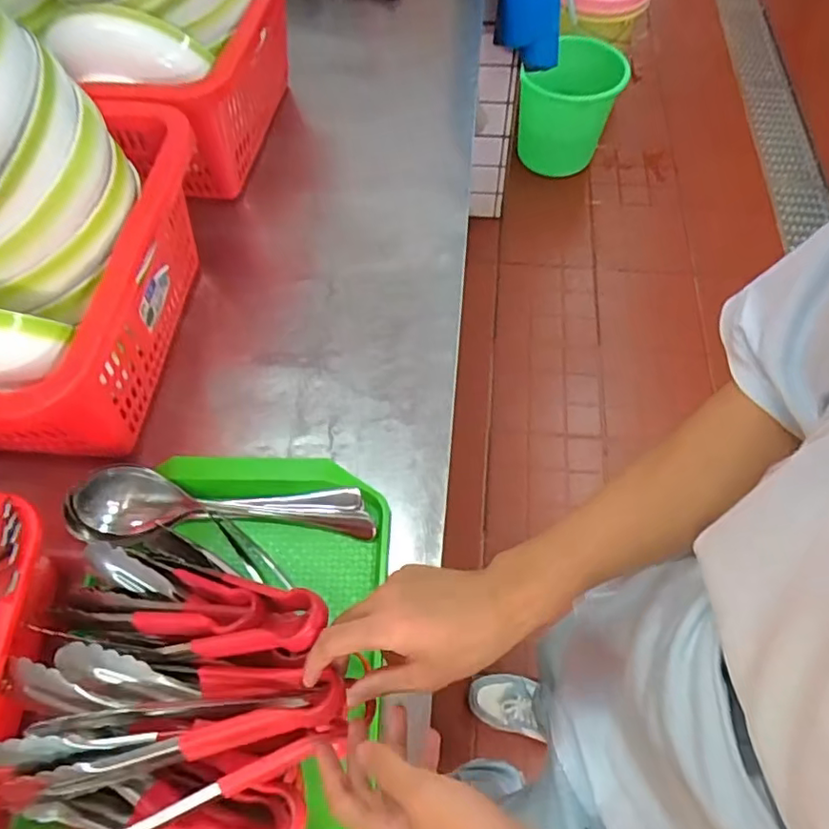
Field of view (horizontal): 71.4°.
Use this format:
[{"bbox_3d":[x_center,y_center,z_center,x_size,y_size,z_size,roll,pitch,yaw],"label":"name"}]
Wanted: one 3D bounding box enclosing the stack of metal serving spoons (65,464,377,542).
[{"bbox_3d":[-0.192,0.091,0.586,0.292,0.060,0.065,-4,61,1],"label":"stack of metal serving spoons"}]

